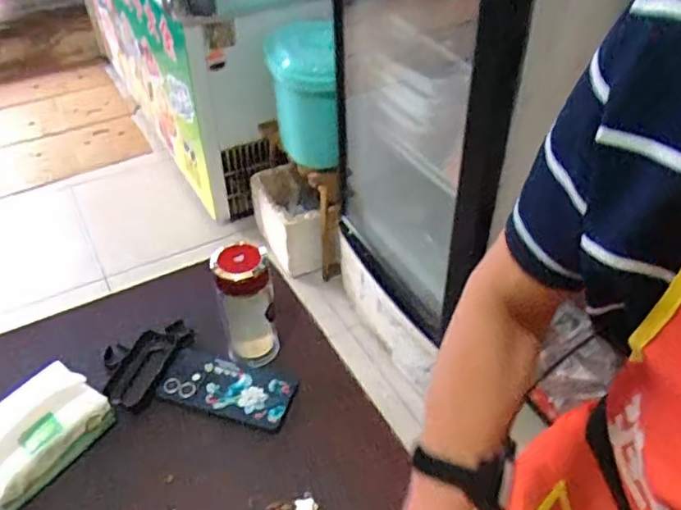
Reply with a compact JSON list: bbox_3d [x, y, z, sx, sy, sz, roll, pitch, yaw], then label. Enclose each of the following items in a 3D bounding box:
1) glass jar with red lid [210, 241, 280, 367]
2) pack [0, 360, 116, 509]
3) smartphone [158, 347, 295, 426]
[{"bbox_3d":[-0.115,0.061,0.723,0.062,0.155,0.065,0,42,0],"label":"glass jar with red lid"},{"bbox_3d":[-0.339,0.192,0.644,0.093,0.068,0.143,26,48,26],"label":"pack"},{"bbox_3d":[-0.138,0.160,0.725,0.164,0.014,0.073,11,43,13],"label":"smartphone"}]

